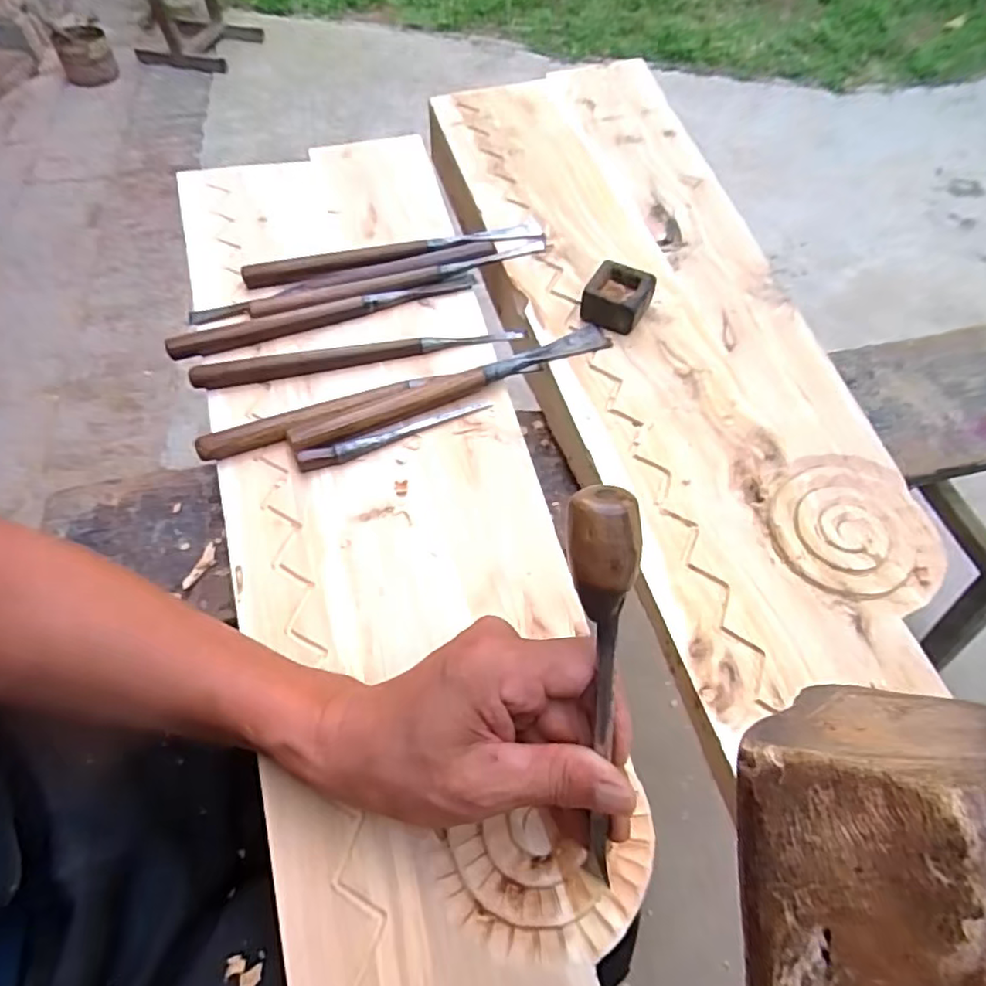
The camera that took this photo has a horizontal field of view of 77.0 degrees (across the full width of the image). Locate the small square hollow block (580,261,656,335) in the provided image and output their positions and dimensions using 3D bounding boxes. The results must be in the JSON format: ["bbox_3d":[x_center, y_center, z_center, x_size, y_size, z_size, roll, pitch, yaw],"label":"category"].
[{"bbox_3d":[0.100,-0.156,0.498,0.046,0.030,0.049,23,61,15],"label":"small square hollow block"}]

